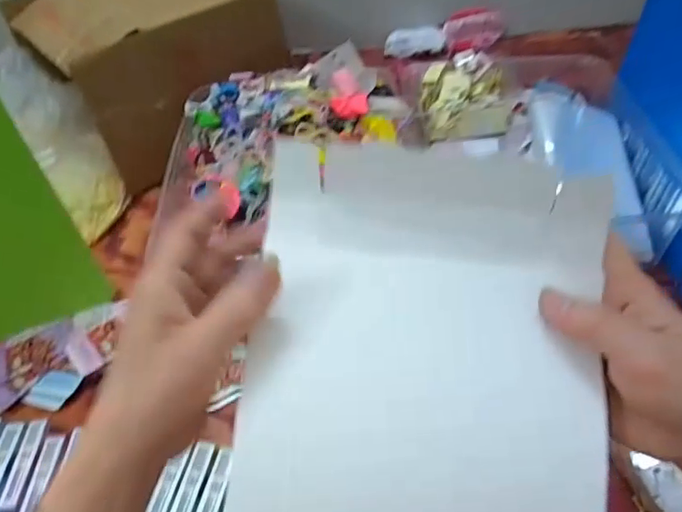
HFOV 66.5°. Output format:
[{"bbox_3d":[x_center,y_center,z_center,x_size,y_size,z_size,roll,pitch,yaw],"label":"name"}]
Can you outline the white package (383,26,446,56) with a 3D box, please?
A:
[{"bbox_3d":[0.180,-0.521,1.265,0.146,0.037,0.058,-3,46,3],"label":"white package"}]

